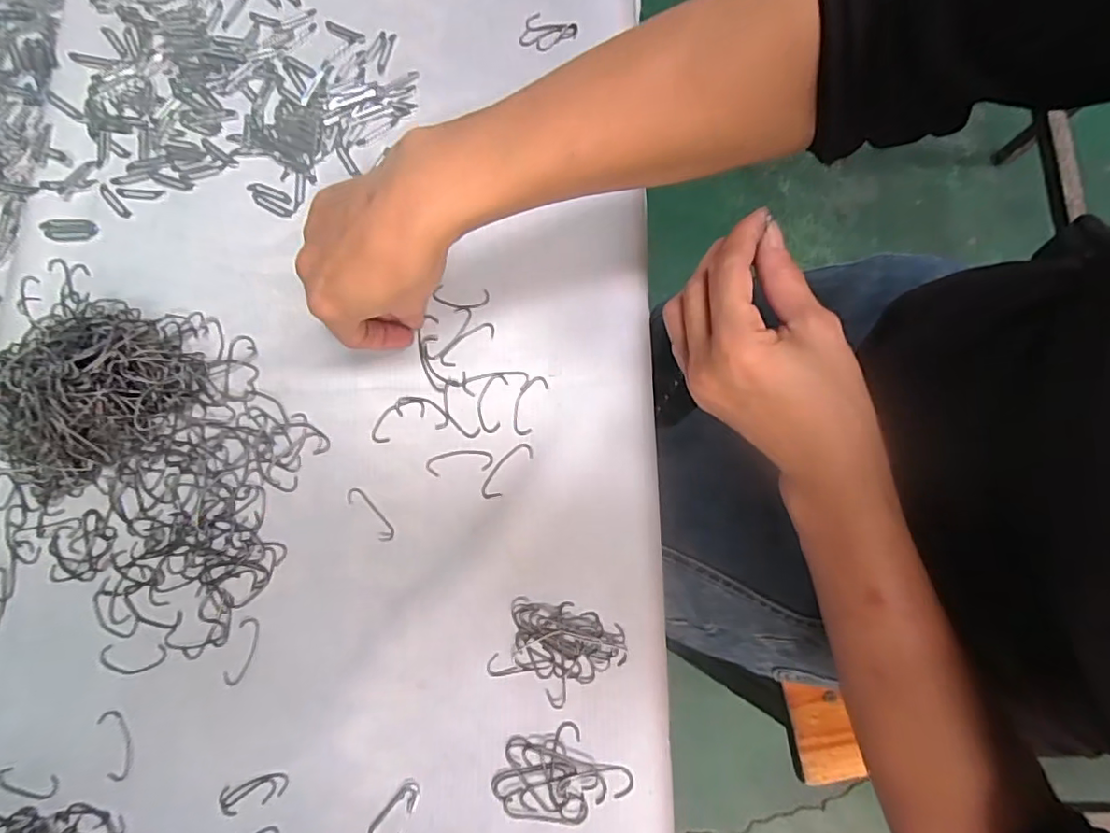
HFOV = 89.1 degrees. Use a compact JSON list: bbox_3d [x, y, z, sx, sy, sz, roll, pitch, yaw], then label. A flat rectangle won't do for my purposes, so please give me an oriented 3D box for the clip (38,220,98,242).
[{"bbox_3d":[-0.327,-0.125,0.380,0.034,0.005,0.016,-5,78,-1],"label":"clip"}]

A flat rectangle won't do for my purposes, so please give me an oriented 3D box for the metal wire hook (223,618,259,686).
[{"bbox_3d":[-0.180,0.135,0.325,0.013,0.004,0.037,11,78,2],"label":"metal wire hook"}]

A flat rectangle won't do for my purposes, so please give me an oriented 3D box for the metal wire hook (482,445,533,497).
[{"bbox_3d":[-0.030,0.033,0.346,0.014,0.004,0.041,38,81,7],"label":"metal wire hook"}]

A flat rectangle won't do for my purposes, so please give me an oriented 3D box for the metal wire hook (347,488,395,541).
[{"bbox_3d":[-0.112,0.059,0.341,0.011,0.004,0.039,-43,81,-8],"label":"metal wire hook"}]

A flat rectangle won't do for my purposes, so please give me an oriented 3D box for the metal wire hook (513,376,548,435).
[{"bbox_3d":[-0.017,-0.008,0.355,0.016,0.004,0.038,20,79,4],"label":"metal wire hook"}]

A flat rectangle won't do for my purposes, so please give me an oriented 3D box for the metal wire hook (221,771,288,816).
[{"bbox_3d":[-0.165,0.206,0.308,0.038,0.004,0.015,-18,79,-4],"label":"metal wire hook"}]

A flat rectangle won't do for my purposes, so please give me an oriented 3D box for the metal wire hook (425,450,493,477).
[{"bbox_3d":[-0.059,0.028,0.346,0.041,0.004,0.014,-8,78,-2],"label":"metal wire hook"}]

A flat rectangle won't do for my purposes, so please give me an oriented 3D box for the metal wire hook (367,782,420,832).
[{"bbox_3d":[-0.087,0.216,0.304,0.017,0.004,0.037,24,79,5],"label":"metal wire hook"}]

